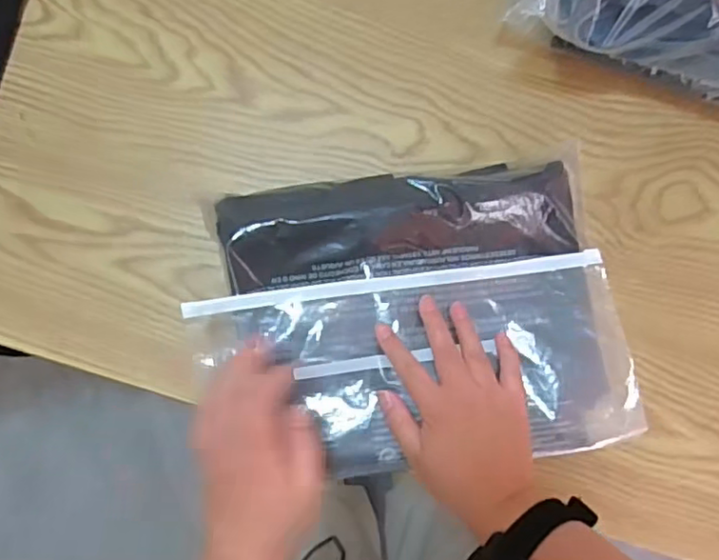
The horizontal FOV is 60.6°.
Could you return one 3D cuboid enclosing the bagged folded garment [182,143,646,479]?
[{"bbox_3d":[0.040,0.028,0.481,0.316,0.042,0.225,-8,86,0],"label":"bagged folded garment"}]

